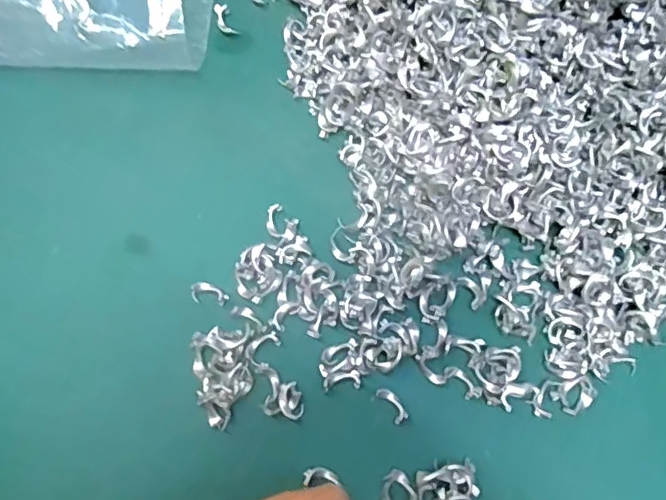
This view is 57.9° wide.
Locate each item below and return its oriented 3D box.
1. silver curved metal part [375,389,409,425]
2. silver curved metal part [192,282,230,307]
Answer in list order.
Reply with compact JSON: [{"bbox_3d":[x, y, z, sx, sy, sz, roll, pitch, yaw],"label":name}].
[{"bbox_3d":[0.029,0.075,0.294,0.008,0.004,0.019,-32,78,-11],"label":"silver curved metal part"},{"bbox_3d":[-0.063,0.022,0.306,0.019,0.004,0.011,7,74,0],"label":"silver curved metal part"}]

